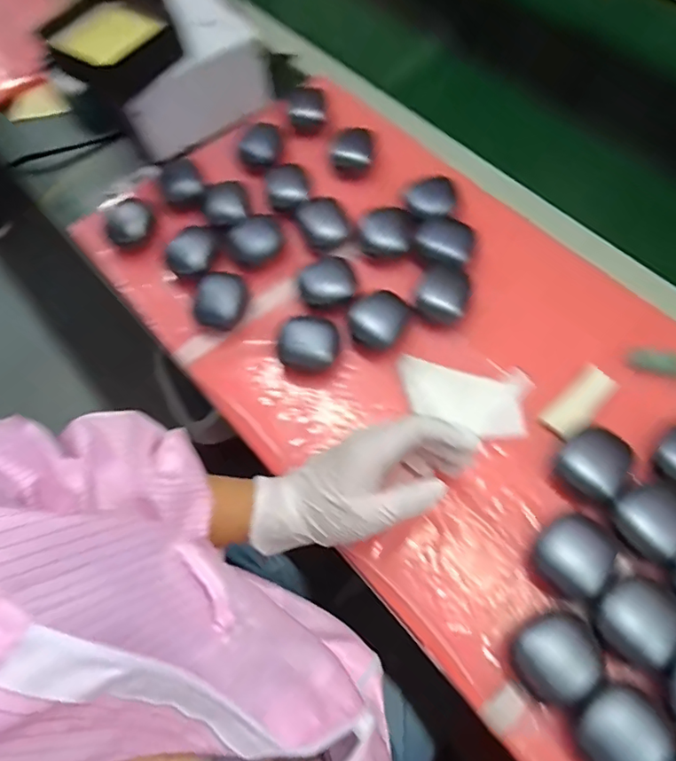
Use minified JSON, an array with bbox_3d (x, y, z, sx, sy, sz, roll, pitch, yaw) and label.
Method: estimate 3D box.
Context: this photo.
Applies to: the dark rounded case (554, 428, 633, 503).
[{"bbox_3d":[0.194,0.063,0.388,0.044,0.017,0.052,41,73,19],"label":"dark rounded case"}]

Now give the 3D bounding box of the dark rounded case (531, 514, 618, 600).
[{"bbox_3d":[0.166,0.123,0.363,0.046,0.023,0.052,38,72,19],"label":"dark rounded case"}]

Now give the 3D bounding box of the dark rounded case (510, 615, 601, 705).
[{"bbox_3d":[0.143,0.182,0.338,0.053,0.025,0.047,-36,68,-13],"label":"dark rounded case"}]

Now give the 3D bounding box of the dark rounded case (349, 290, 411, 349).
[{"bbox_3d":[0.036,-0.055,0.458,0.041,0.023,0.052,36,71,18],"label":"dark rounded case"}]

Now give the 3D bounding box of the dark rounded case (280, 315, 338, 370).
[{"bbox_3d":[-0.025,-0.030,0.449,0.049,0.033,0.041,4,65,5],"label":"dark rounded case"}]

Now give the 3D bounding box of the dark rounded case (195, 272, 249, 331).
[{"bbox_3d":[-0.107,-0.074,0.475,0.042,0.027,0.050,0,65,3],"label":"dark rounded case"}]

